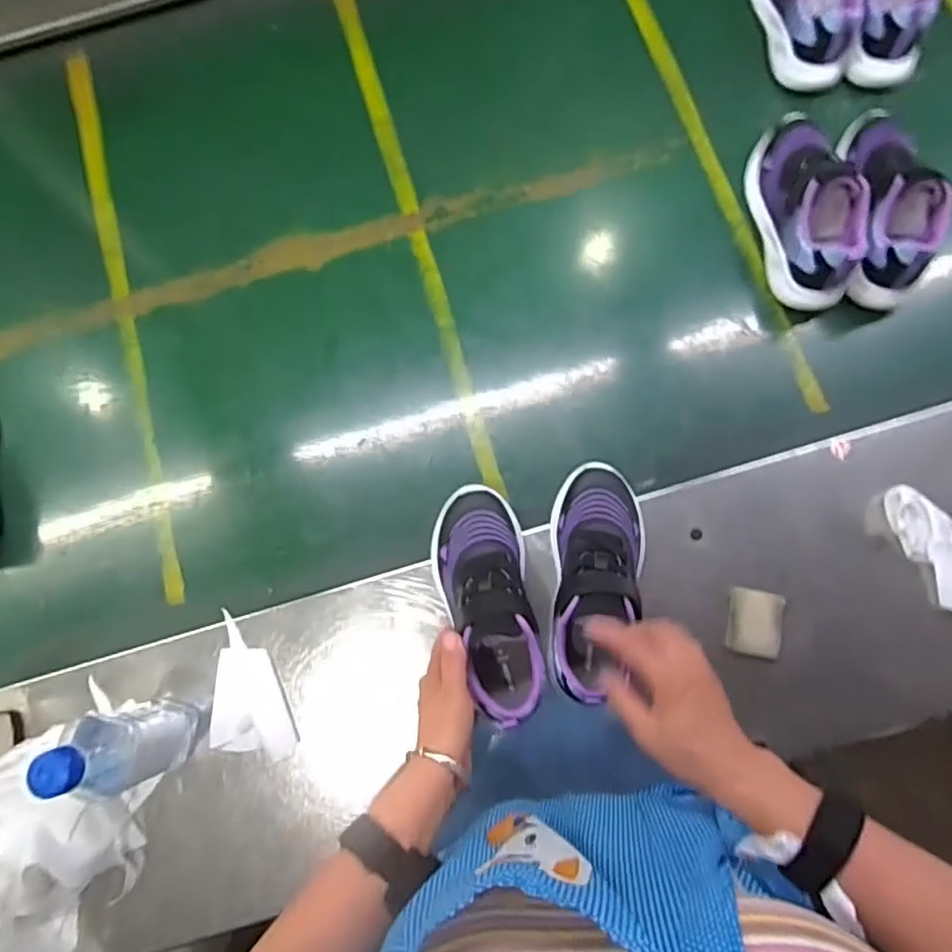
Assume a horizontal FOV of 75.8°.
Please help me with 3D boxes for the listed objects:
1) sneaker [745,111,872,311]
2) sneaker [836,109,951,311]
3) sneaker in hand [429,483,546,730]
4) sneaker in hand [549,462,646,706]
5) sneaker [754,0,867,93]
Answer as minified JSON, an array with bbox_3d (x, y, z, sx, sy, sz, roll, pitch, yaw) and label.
[{"bbox_3d":[0.349,-0.291,0.644,0.073,0.111,0.212,-9,80,0],"label":"sneaker"},{"bbox_3d":[0.423,-0.289,0.624,0.071,0.080,0.215,-1,80,2],"label":"sneaker"},{"bbox_3d":[0.009,0.106,0.541,0.081,0.068,0.207,-13,67,0],"label":"sneaker in hand"},{"bbox_3d":[0.108,0.091,0.541,0.087,0.076,0.207,10,66,4],"label":"sneaker in hand"},{"bbox_3d":[0.376,-0.555,0.694,0.086,0.098,0.218,-6,80,1],"label":"sneaker"}]

